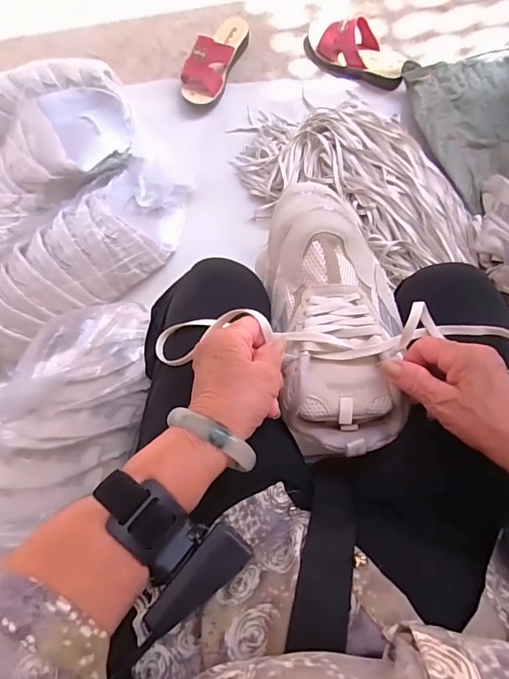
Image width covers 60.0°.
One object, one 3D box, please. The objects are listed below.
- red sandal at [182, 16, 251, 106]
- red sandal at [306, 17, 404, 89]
[{"bbox_3d":[-0.085,-0.593,0.926,0.088,0.072,0.224,22,82,4],"label":"red sandal"},{"bbox_3d":[0.211,-0.607,0.924,0.230,0.080,0.088,33,83,6],"label":"red sandal"}]

